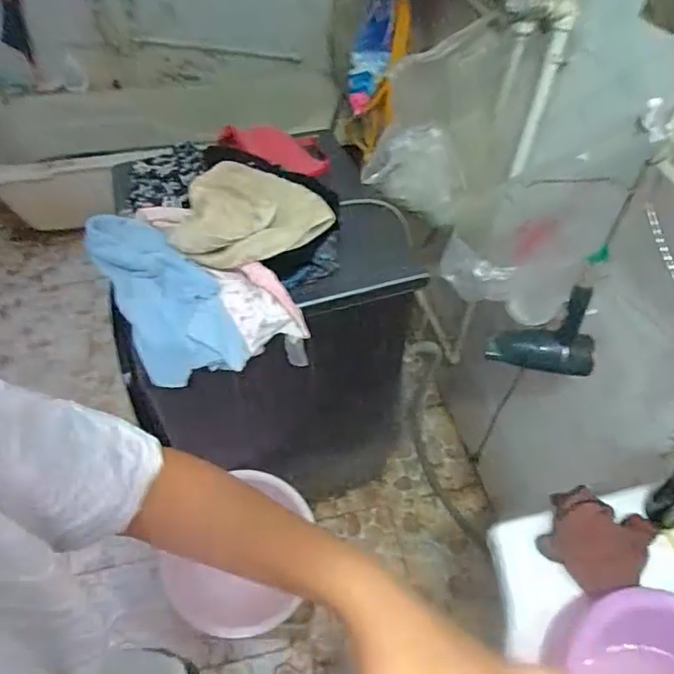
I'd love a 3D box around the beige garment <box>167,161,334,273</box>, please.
[{"bbox_3d":[-0.176,-0.252,0.967,0.291,0.061,0.269,-8,51,-10],"label":"beige garment"}]

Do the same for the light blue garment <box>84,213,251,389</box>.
[{"bbox_3d":[-0.313,-0.071,0.903,0.164,0.093,0.383,-32,72,-26],"label":"light blue garment"}]

